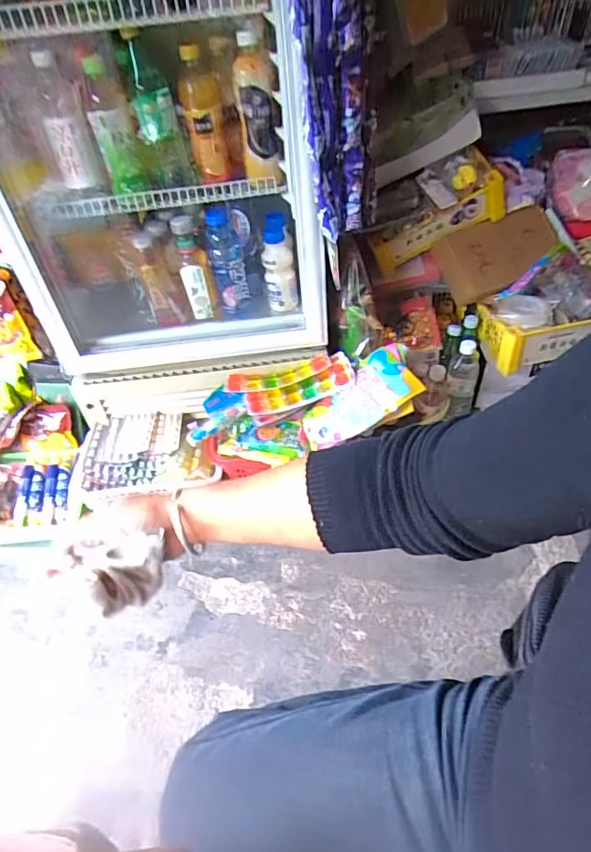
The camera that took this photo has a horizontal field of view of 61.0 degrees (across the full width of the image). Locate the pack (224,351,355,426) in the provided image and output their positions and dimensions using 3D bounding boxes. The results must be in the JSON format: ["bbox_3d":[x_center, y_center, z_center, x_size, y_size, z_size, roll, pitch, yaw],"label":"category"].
[{"bbox_3d":[-0.008,-0.079,0.967,0.233,0.030,0.091,-13,72,4],"label":"pack"}]

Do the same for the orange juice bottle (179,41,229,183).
[{"bbox_3d":[-0.154,-0.522,0.840,0.059,0.180,0.062,-8,47,-2],"label":"orange juice bottle"}]

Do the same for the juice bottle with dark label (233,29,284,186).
[{"bbox_3d":[-0.059,-0.509,0.817,0.065,0.203,0.058,-8,47,-2],"label":"juice bottle with dark label"}]

